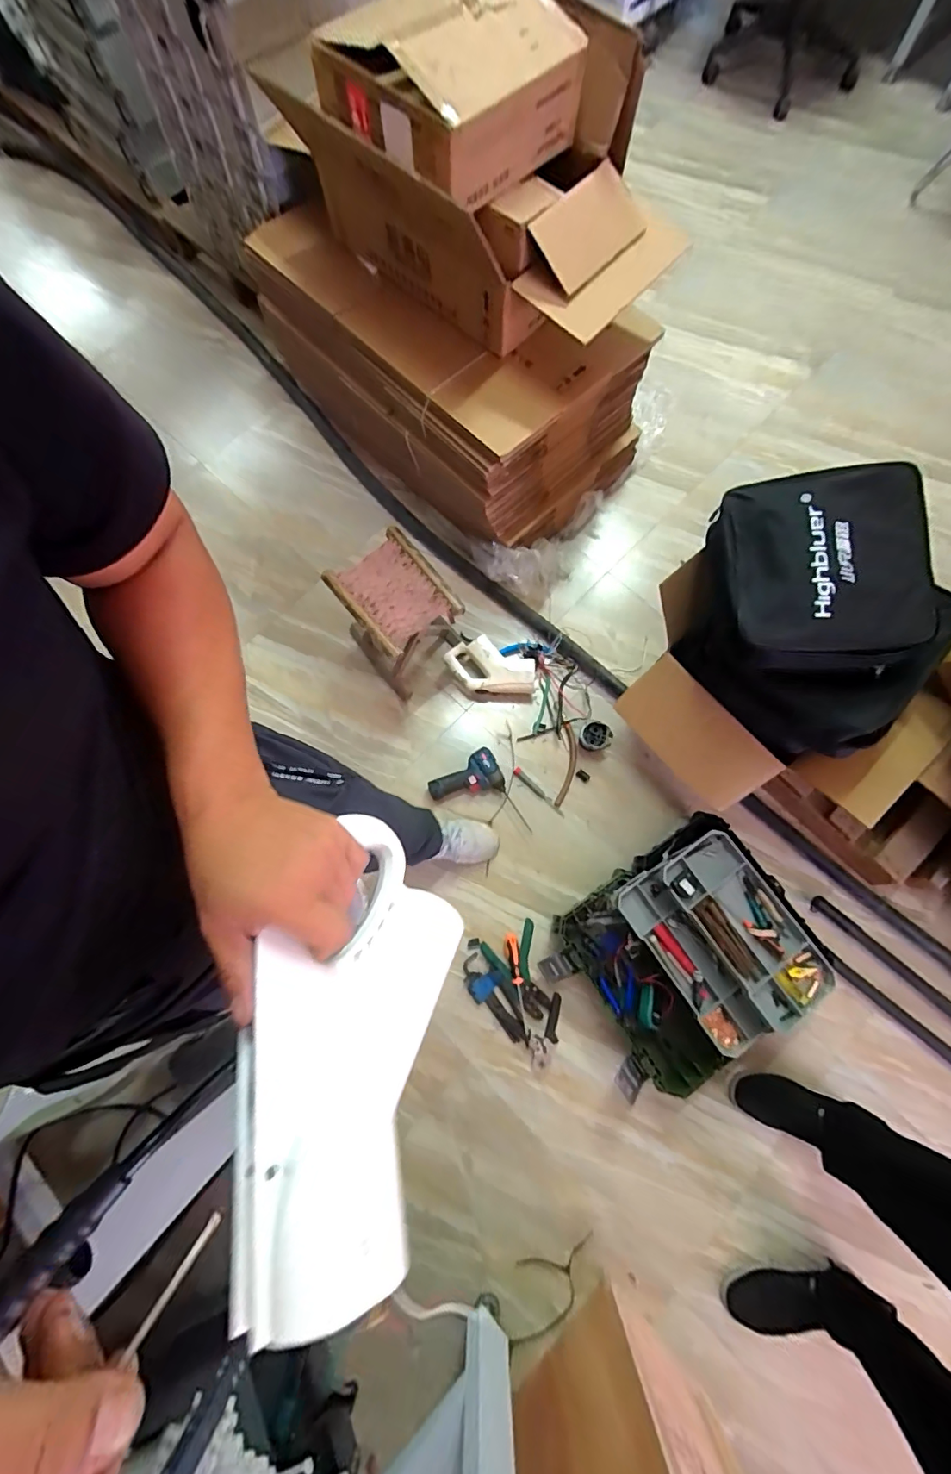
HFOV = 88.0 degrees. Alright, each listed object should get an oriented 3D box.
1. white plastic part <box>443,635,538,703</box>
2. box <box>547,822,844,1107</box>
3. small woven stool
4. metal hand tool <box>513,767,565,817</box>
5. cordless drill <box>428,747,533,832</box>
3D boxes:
[{"bbox_3d":[0.044,-0.177,1.351,0.257,0.087,0.141,29,76,7],"label":"white plastic part"},{"bbox_3d":[0.464,0.491,1.119,0.517,0.198,0.423,-33,77,-8],"label":"box"},{"bbox_3d":[-0.197,-0.310,1.288,0.225,0.283,0.269,-41,79,-11],"label":"small woven stool"},{"bbox_3d":[0.170,0.144,1.298,0.173,0.012,0.025,43,78,10],"label":"metal hand tool"},{"bbox_3d":[0.001,0.166,1.268,0.186,0.065,0.223,-25,76,-8],"label":"cordless drill"}]

